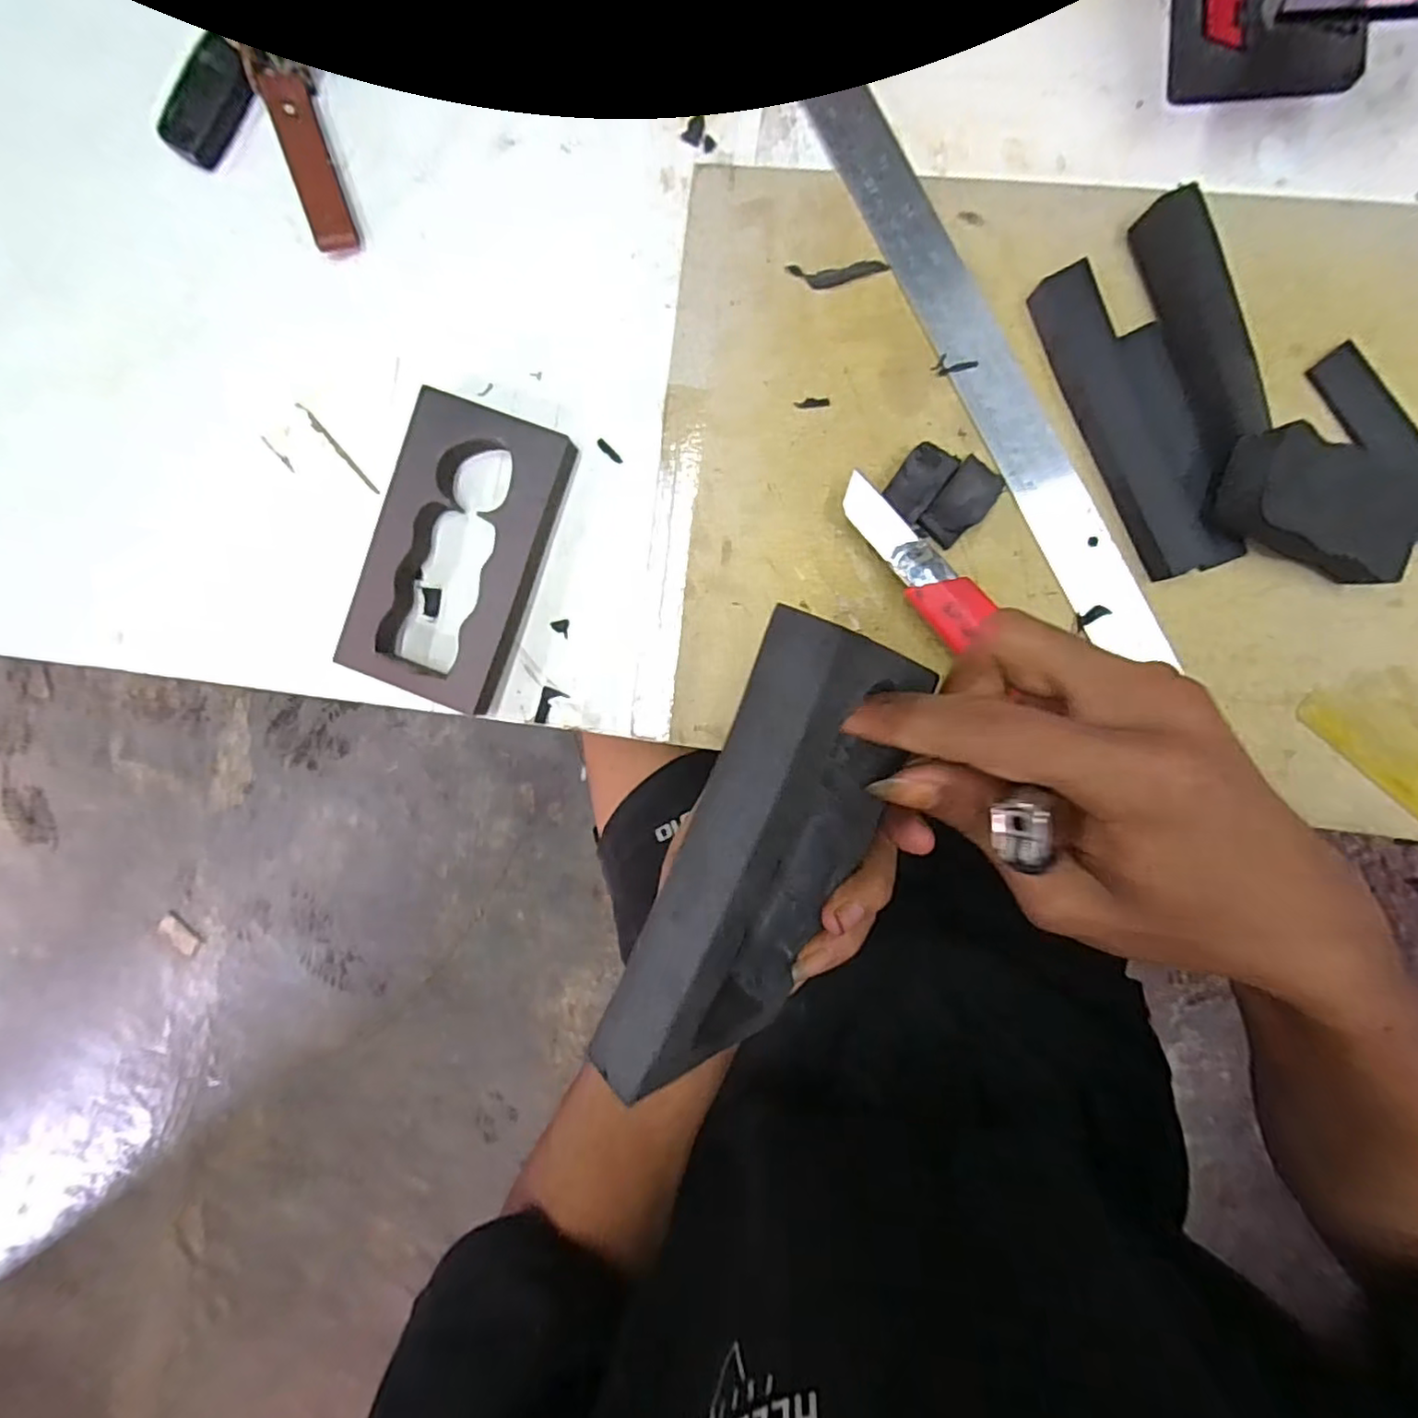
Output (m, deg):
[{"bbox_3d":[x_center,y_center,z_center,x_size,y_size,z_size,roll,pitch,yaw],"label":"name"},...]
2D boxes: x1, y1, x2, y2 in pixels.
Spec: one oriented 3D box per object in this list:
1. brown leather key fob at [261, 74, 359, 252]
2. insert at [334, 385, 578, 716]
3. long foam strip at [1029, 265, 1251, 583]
[{"bbox_3d":[-0.196,-0.269,0.318,0.018,0.015,0.080,-18,91,5],"label":"brown leather key fob"},{"bbox_3d":[-0.126,-0.077,0.322,0.077,0.022,0.141,20,94,3],"label":"insert"},{"bbox_3d":[0.197,-0.132,0.294,0.044,0.015,0.146,-24,91,5],"label":"long foam strip"}]

